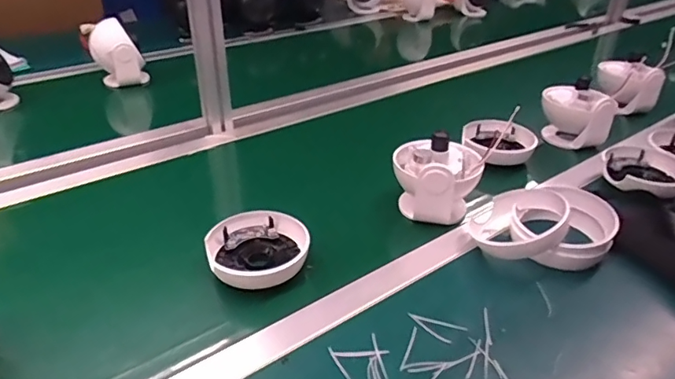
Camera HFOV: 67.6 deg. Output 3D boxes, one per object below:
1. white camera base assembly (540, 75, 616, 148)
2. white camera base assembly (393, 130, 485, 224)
[{"bbox_3d":[0.398,-0.122,0.842,0.113,0.102,0.062,18,34,22],"label":"white camera base assembly"},{"bbox_3d":[0.129,-0.019,0.667,0.111,0.111,0.107,11,32,12],"label":"white camera base assembly"}]

